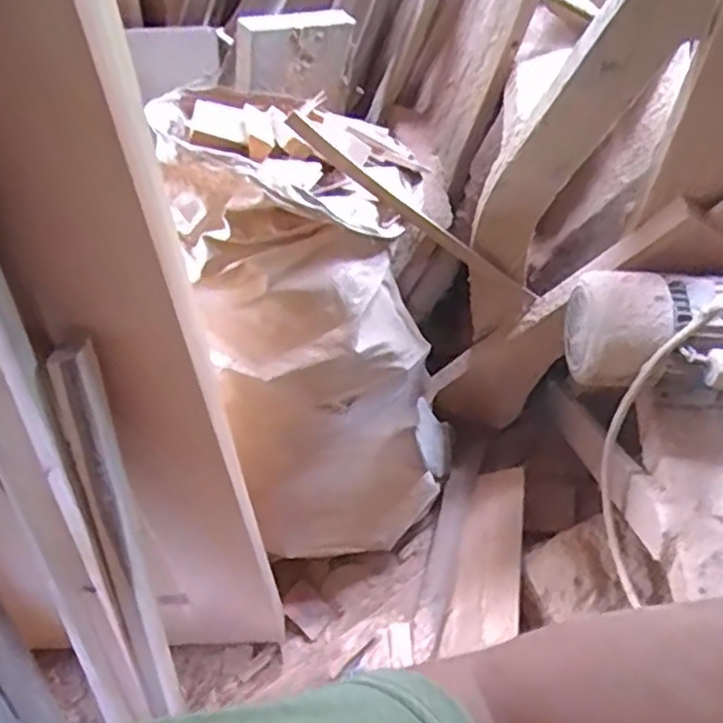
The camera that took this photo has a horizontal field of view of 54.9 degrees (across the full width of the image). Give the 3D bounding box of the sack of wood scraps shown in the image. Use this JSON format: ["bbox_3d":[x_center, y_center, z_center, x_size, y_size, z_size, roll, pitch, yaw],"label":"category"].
[{"bbox_3d":[-0.060,-0.016,1.177,0.374,0.810,0.326,-18,21,-10],"label":"sack of wood scraps"}]

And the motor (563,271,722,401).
[{"bbox_3d":[0.493,-0.030,1.060,0.325,0.176,0.174,3,59,3],"label":"motor"}]

